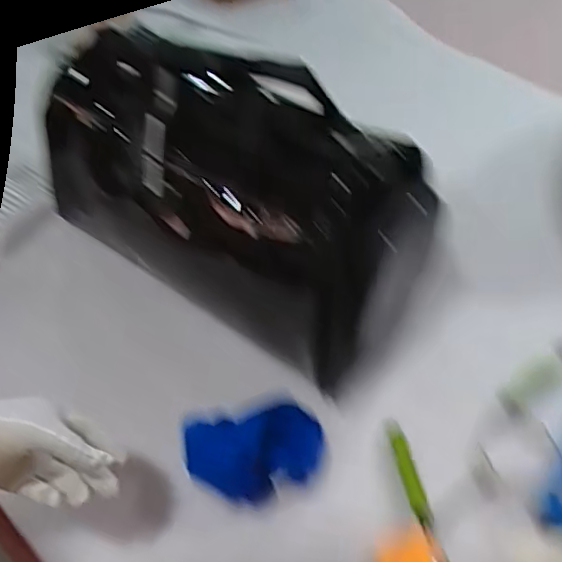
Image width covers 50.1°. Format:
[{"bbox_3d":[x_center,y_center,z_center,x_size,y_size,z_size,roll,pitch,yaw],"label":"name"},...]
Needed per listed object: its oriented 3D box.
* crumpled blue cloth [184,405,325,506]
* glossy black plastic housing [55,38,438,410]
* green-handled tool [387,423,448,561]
[{"bbox_3d":[-0.027,0.181,0.627,0.146,0.062,0.085,-5,52,-4],"label":"crumpled blue cloth"},{"bbox_3d":[-0.076,-0.119,0.698,0.448,0.323,0.156,31,58,22],"label":"glossy black plastic housing"},{"bbox_3d":[0.148,0.249,0.597,0.024,0.011,0.234,-8,52,-6],"label":"green-handled tool"}]

